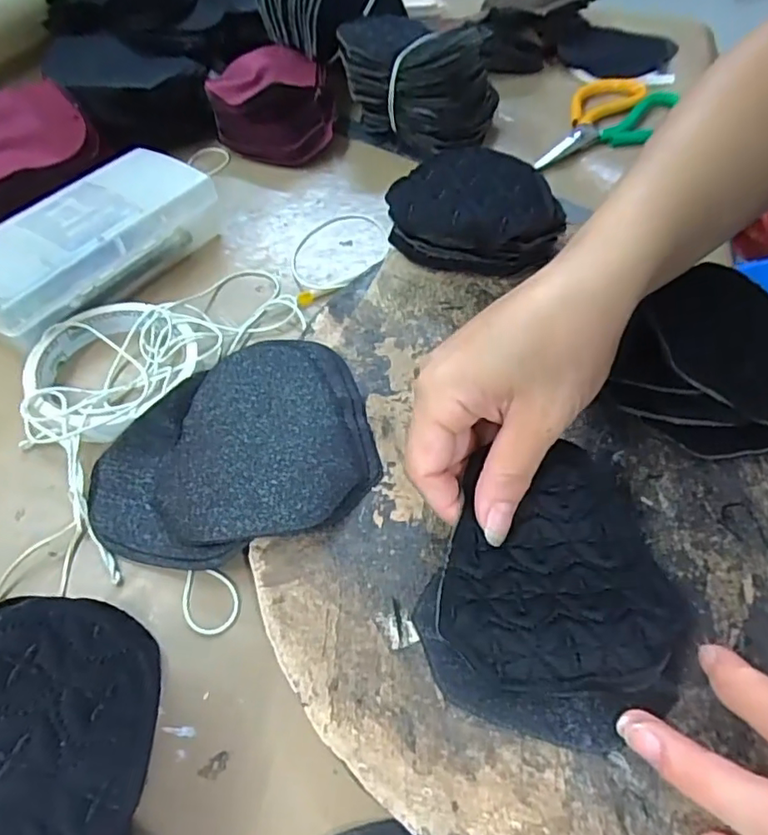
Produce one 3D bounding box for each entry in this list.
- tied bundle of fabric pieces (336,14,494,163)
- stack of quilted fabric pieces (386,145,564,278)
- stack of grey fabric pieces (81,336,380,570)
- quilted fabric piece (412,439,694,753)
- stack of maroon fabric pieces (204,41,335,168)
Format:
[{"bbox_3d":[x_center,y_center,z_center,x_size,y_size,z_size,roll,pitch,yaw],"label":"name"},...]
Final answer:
[{"bbox_3d":[0.026,-0.272,0.473,0.109,0.079,0.078,16,54,11],"label":"tied bundle of fabric pieces"},{"bbox_3d":[0.060,-0.138,0.385,0.107,0.046,0.106,6,53,4],"label":"stack of quilted fabric pieces"},{"bbox_3d":[-0.074,0.014,0.284,0.132,0.018,0.109,-13,54,-10],"label":"stack of grey fabric pieces"},{"bbox_3d":[0.073,0.068,0.238,0.099,0.022,0.112,19,55,15],"label":"quilted fabric piece"},{"bbox_3d":[-0.089,-0.257,0.476,0.096,0.056,0.111,-1,53,-1],"label":"stack of maroon fabric pieces"}]

